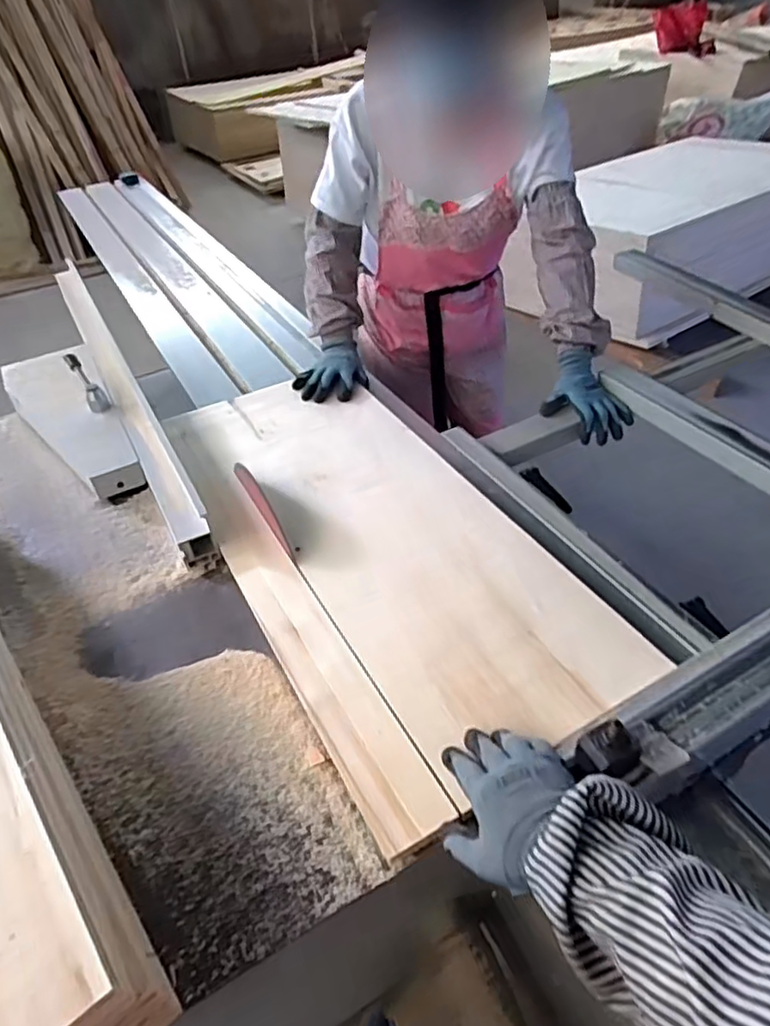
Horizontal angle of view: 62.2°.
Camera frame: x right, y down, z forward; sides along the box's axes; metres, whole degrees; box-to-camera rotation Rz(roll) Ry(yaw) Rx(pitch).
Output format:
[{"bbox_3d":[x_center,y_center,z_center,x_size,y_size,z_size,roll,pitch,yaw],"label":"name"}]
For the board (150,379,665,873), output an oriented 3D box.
[{"bbox_3d":[-0.021,0.011,0.826,0.350,0.018,0.716,-23,44,-18],"label":"board"}]

